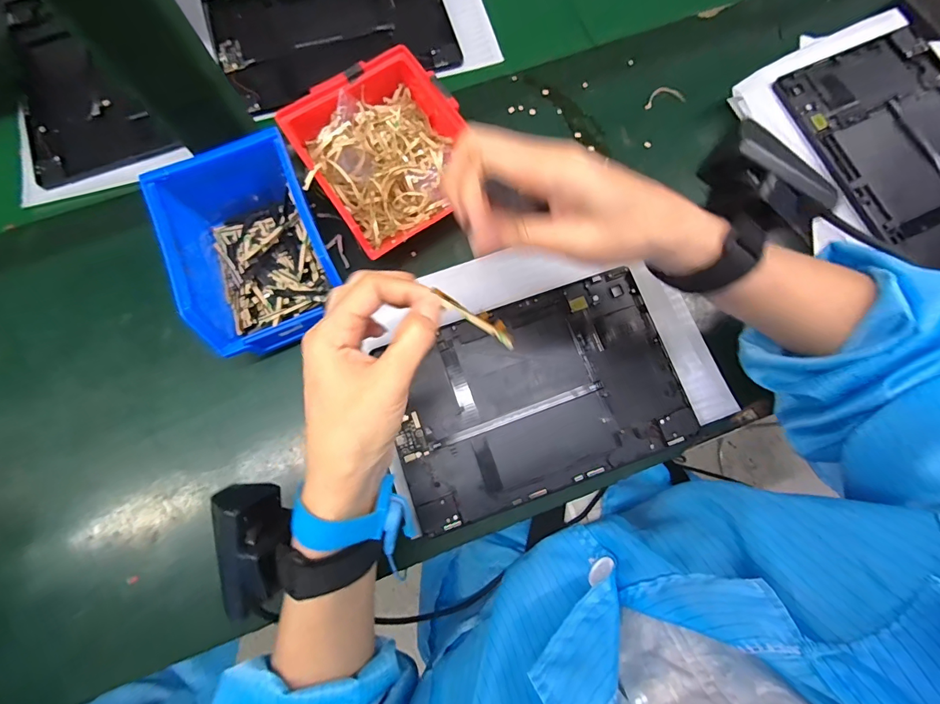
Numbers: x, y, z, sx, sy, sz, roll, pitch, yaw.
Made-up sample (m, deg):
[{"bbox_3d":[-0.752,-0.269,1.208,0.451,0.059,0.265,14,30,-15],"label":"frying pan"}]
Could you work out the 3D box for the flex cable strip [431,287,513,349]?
[{"bbox_3d":[0.003,-0.021,0.238,0.054,0.006,0.011,32,78,-11],"label":"flex cable strip"}]

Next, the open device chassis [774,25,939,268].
[{"bbox_3d":[0.400,-0.176,0.372,0.167,0.014,0.237,-27,79,-6],"label":"open device chassis"}]

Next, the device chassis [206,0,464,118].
[{"bbox_3d":[-0.141,-0.335,0.429,0.233,0.009,0.158,-17,78,-5],"label":"device chassis"}]

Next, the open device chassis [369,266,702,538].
[{"bbox_3d":[0.053,0.034,0.341,0.233,0.008,0.151,-19,78,-5],"label":"open device chassis"}]

